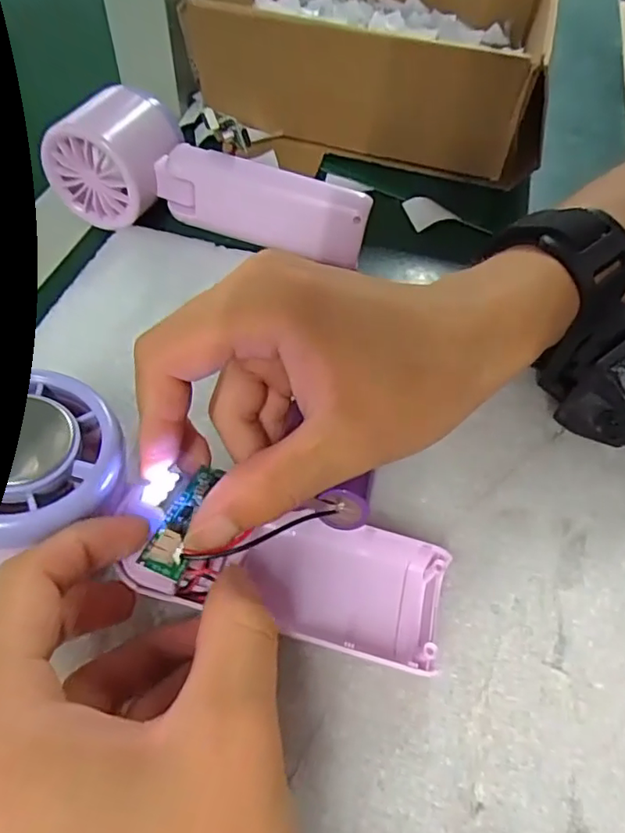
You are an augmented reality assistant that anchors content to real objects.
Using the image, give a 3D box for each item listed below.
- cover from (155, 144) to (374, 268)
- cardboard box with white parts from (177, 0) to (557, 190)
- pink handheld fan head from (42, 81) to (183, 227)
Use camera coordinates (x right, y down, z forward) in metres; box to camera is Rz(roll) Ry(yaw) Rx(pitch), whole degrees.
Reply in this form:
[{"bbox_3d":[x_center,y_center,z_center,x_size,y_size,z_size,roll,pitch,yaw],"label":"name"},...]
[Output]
[{"bbox_3d":[-0.027,-0.108,0.289,0.110,0.040,0.016,17,56,7],"label":"cover"},{"bbox_3d":[0.052,-0.277,0.401,0.221,0.072,0.269,13,56,4],"label":"cardboard box with white parts"},{"bbox_3d":[-0.103,-0.138,0.298,0.058,0.050,0.052,13,56,4],"label":"pink handheld fan head"}]

